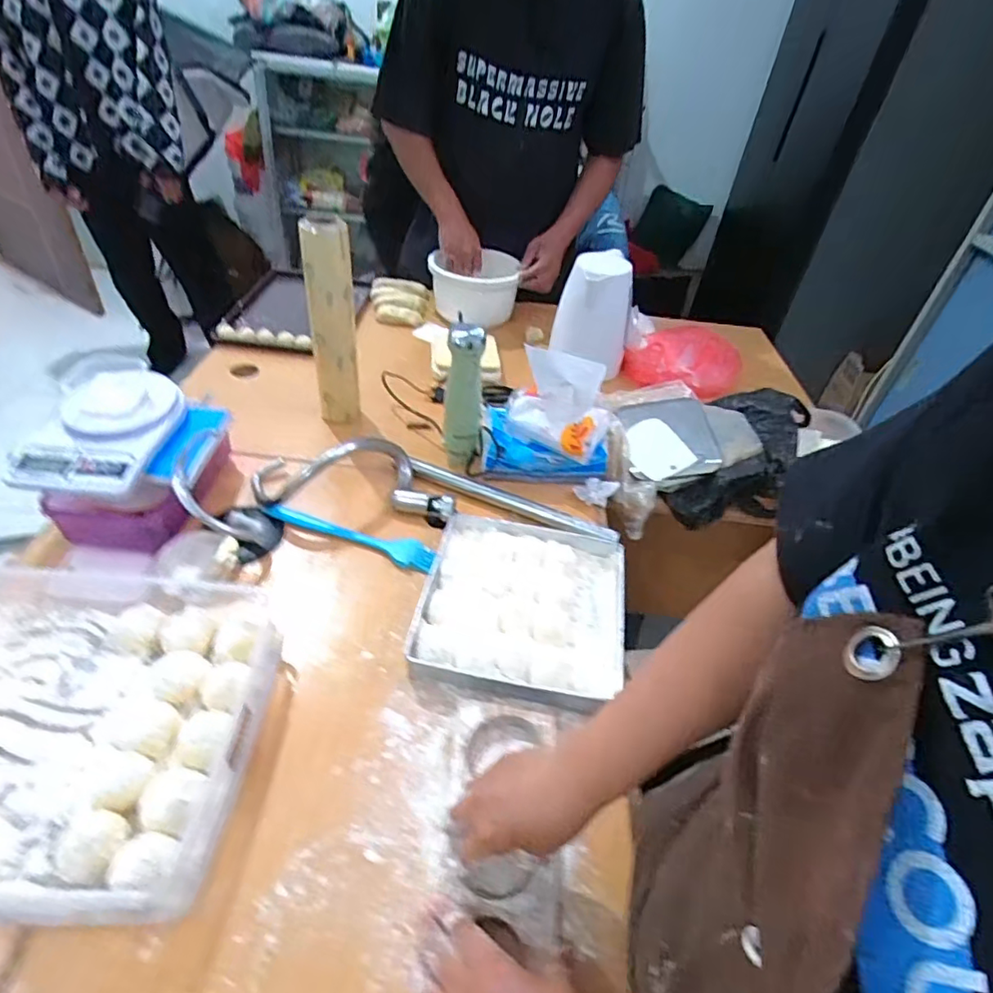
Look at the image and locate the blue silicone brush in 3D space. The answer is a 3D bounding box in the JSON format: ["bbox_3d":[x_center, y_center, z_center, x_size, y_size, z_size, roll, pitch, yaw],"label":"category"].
[{"bbox_3d":[-0.191,0.049,0.746,0.235,0.019,0.035,16,41,10],"label":"blue silicone brush"}]

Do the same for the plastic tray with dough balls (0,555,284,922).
[{"bbox_3d":[-0.422,0.200,0.521,0.393,0.043,0.298,7,40,-1],"label":"plastic tray with dough balls"}]

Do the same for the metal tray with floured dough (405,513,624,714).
[{"bbox_3d":[0.032,0.127,0.675,0.230,0.037,0.233,10,41,3],"label":"metal tray with floured dough"}]

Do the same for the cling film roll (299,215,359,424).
[{"bbox_3d":[-0.244,-0.248,0.859,0.066,0.305,0.045,-7,43,-17],"label":"cling film roll"}]

